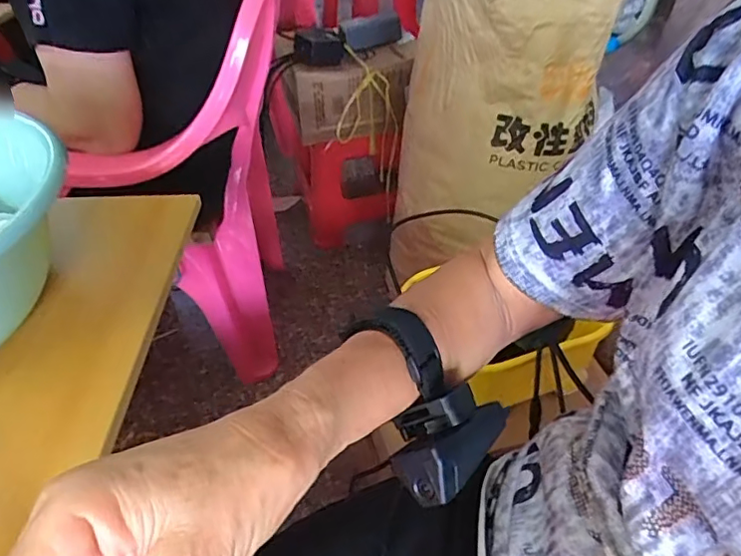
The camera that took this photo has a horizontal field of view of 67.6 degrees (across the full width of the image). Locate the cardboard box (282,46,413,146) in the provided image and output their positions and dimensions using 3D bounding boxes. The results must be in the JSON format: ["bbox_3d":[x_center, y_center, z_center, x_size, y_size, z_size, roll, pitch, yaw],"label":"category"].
[{"bbox_3d":[-0.046,-0.387,1.188,0.257,0.147,0.098,-14,41,-14],"label":"cardboard box"}]

